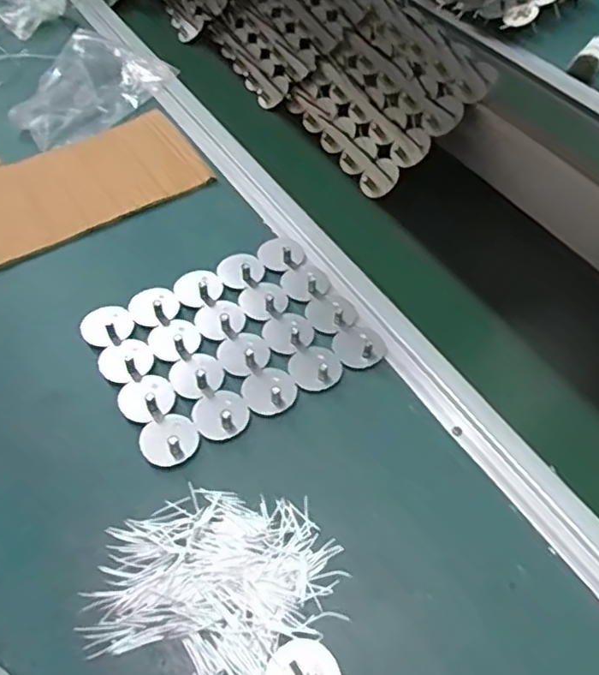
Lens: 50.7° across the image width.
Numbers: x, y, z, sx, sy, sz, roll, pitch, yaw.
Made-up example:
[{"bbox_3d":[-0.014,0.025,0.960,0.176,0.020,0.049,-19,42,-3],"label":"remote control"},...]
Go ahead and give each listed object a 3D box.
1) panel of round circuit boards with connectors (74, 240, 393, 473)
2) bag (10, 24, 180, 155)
[{"bbox_3d":[-0.059,-0.001,0.558,0.215,0.013,0.171,-25,55,-19],"label":"panel of round circuit boards with connectors"},{"bbox_3d":[-0.252,-0.305,0.772,0.129,0.053,0.194,13,53,11],"label":"bag"}]

